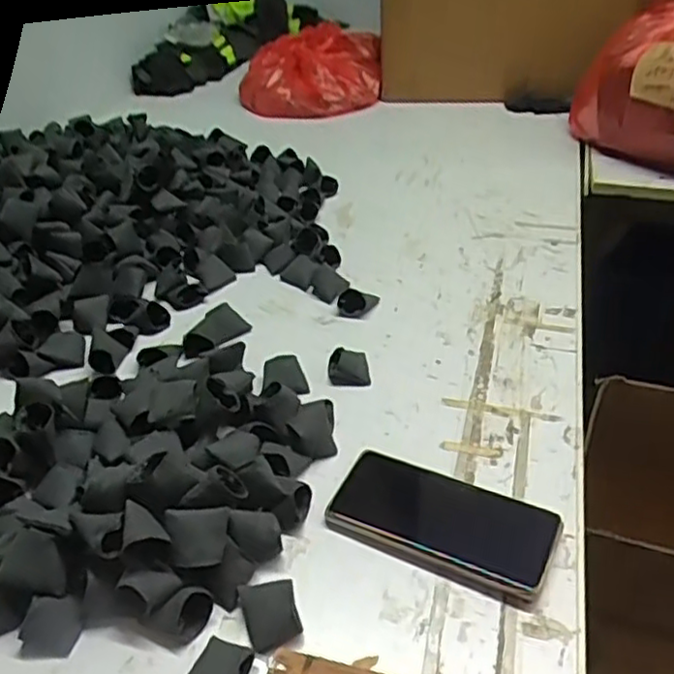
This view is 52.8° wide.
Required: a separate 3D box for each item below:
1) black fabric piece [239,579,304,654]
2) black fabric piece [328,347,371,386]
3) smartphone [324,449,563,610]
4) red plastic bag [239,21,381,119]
[{"bbox_3d":[-0.043,0.180,0.446,0.035,0.005,0.047,-11,42,-12],"label":"black fabric piece"},{"bbox_3d":[0.011,0.027,0.647,0.037,0.015,0.037,-4,37,-2],"label":"black fabric piece"},{"bbox_3d":[0.078,0.135,0.506,0.159,0.015,0.082,16,41,23],"label":"smartphone"},{"bbox_3d":[-0.050,-0.484,1.239,0.256,0.087,0.276,0,37,4],"label":"red plastic bag"}]

